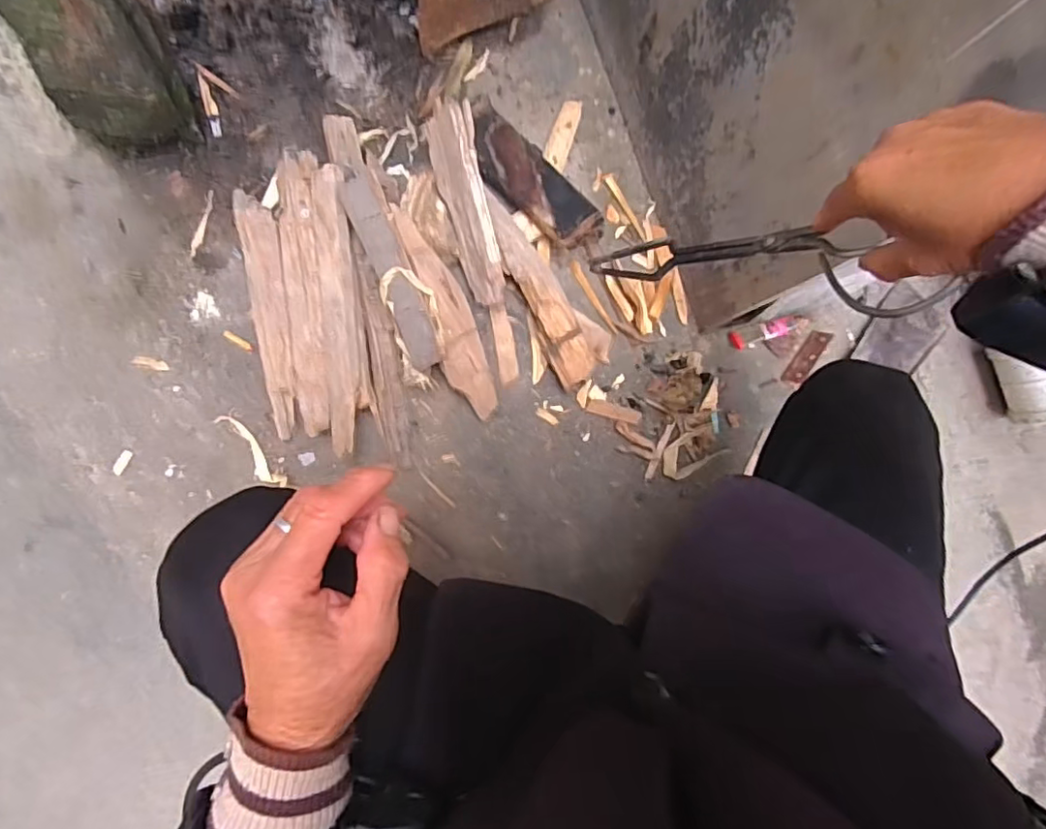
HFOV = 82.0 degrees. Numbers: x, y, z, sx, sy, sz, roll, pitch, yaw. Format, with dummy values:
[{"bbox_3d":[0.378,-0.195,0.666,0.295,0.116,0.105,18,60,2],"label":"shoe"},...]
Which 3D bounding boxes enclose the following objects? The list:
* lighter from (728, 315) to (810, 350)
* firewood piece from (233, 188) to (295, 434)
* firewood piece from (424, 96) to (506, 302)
[{"bbox_3d":[0.285,-0.098,0.696,0.096,0.011,0.023,-19,93,-5],"label":"lighter"},{"bbox_3d":[-0.257,-0.103,0.621,0.042,0.037,0.255,-9,92,-5],"label":"firewood piece"},{"bbox_3d":[-0.056,-0.209,0.609,0.044,0.051,0.188,-13,92,-5],"label":"firewood piece"}]

